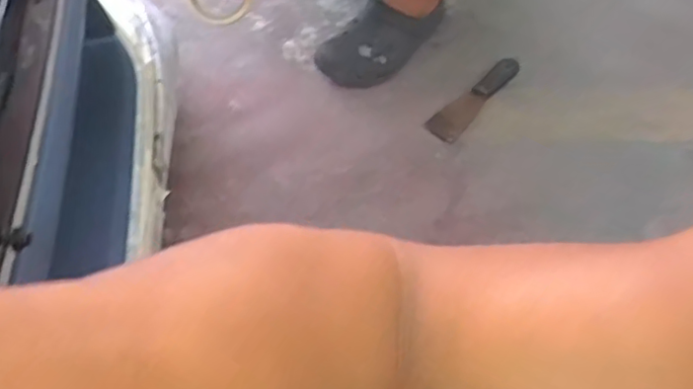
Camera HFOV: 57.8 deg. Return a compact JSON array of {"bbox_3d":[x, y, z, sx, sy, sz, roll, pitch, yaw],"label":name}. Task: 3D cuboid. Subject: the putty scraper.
[{"bbox_3d":[0.204,-0.153,0.975,0.047,0.017,0.198,36,62,21],"label":"putty scraper"}]

